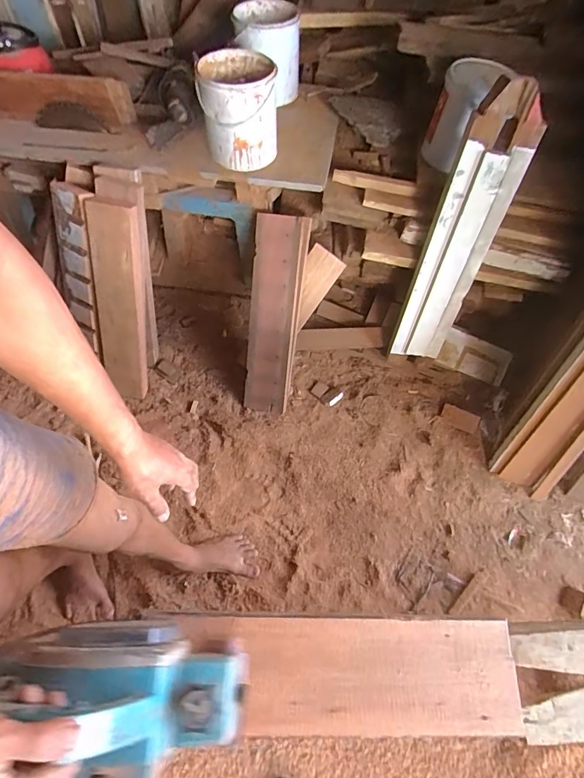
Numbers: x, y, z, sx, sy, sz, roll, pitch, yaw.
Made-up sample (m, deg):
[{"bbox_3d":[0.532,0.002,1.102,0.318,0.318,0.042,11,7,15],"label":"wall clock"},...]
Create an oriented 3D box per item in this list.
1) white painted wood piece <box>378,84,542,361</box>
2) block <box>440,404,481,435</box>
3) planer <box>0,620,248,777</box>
[{"bbox_3d":[0.418,-0.355,1.116,0.159,0.737,0.076,16,51,7],"label":"white painted wood piece"},{"bbox_3d":[0.530,0.092,1.364,0.114,0.013,0.068,27,68,11],"label":"block"},{"bbox_3d":[-0.180,0.313,0.416,0.254,0.147,0.140,-7,66,-4],"label":"planer"}]

